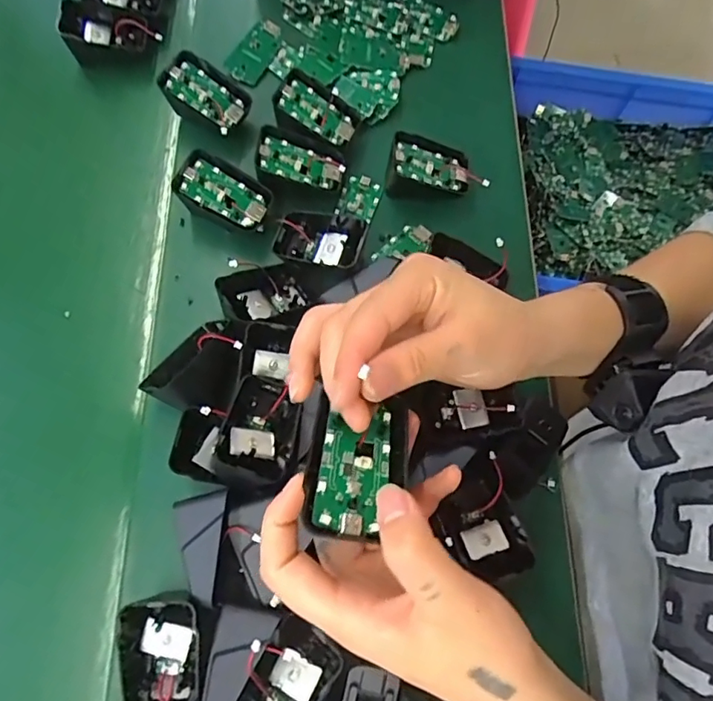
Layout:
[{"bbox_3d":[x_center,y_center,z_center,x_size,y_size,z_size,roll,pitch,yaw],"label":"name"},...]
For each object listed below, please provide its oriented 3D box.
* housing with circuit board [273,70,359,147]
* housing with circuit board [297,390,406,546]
[{"bbox_3d":[-0.032,-0.197,0.442,0.064,0.034,0.044,20,72,6],"label":"housing with circuit board"},{"bbox_3d":[0.000,0.047,0.234,0.042,0.009,0.067,17,58,-8],"label":"housing with circuit board"}]

